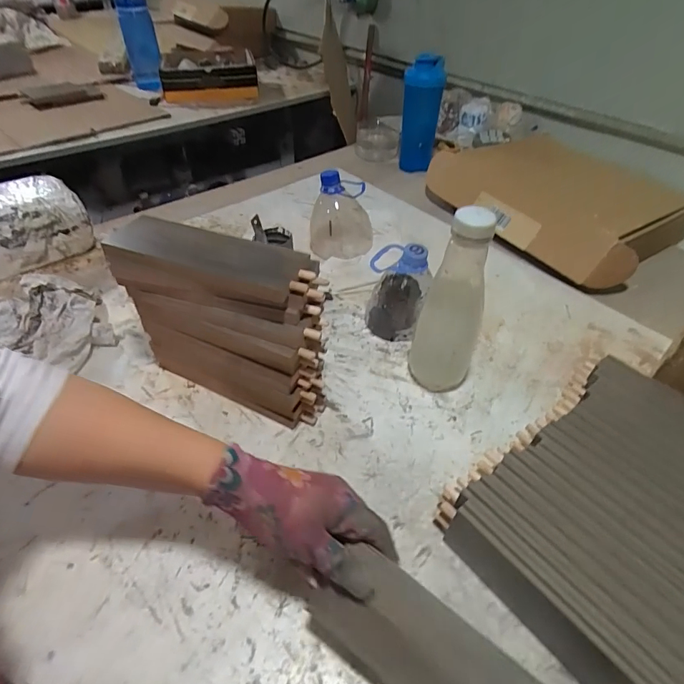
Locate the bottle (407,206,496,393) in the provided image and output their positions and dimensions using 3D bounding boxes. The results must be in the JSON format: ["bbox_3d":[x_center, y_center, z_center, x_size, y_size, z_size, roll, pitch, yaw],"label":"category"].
[{"bbox_3d":[0.124,-0.034,0.480,0.073,0.230,0.061,20,48,18],"label":"bottle"}]

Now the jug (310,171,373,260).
[{"bbox_3d":[0.000,-0.202,0.716,0.101,0.144,0.099,-1,45,-3],"label":"jug"}]

